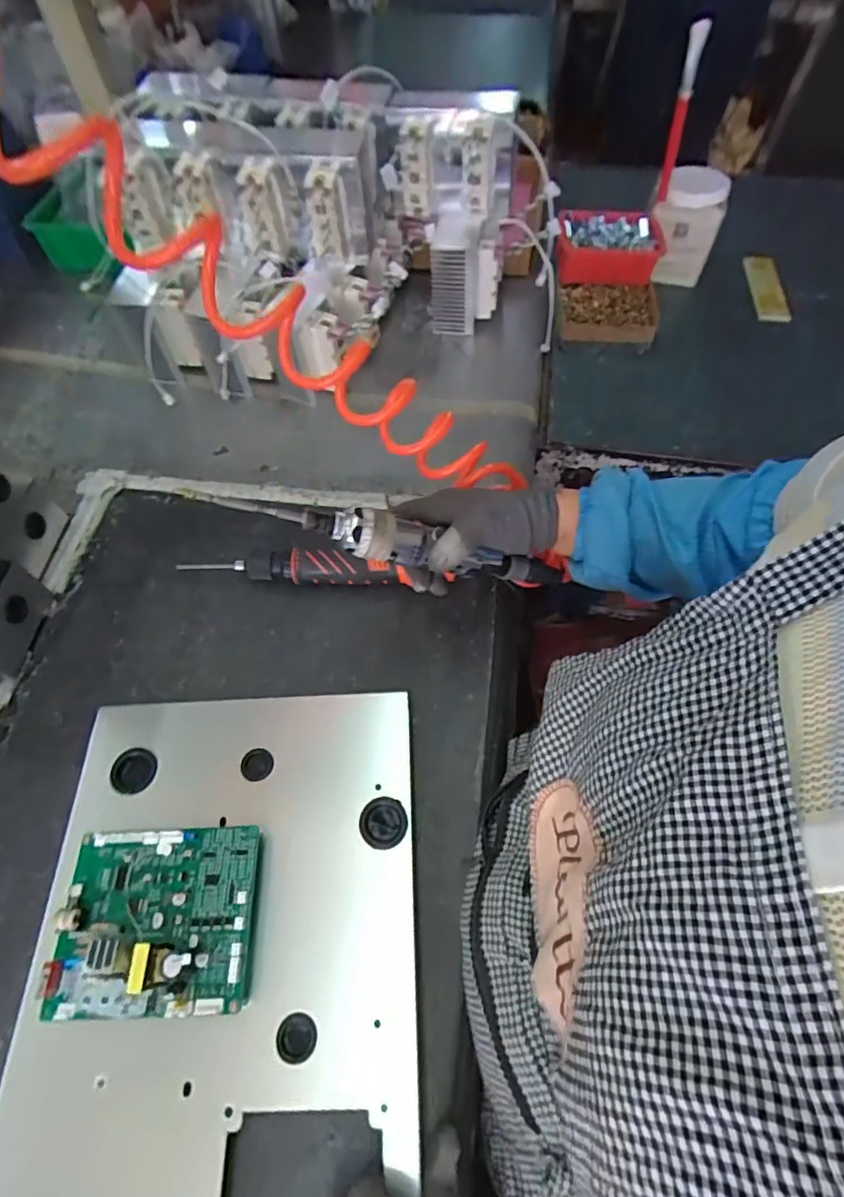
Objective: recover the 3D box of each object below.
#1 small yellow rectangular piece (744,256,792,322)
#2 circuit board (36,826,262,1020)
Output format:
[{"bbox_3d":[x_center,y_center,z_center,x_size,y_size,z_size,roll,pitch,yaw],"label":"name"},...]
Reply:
[{"bbox_3d":[0.607,-0.554,0.973,0.064,0.011,0.174,10,61,2],"label":"small yellow rectangular piece"},{"bbox_3d":[-0.213,0.254,0.436,0.153,0.051,0.133,-2,61,-1],"label":"circuit board"}]

